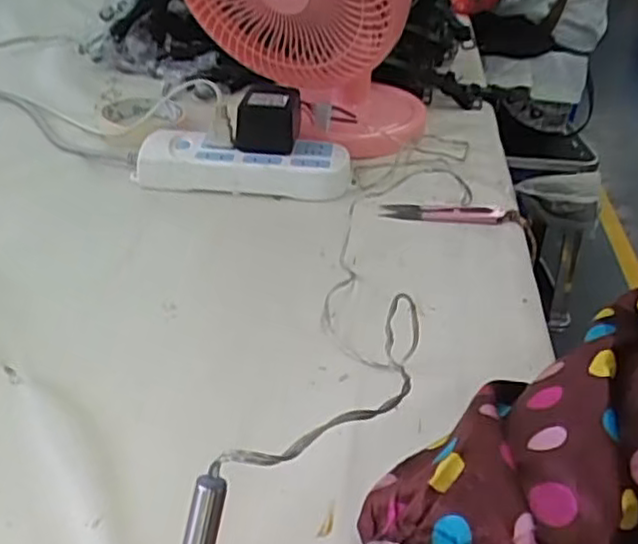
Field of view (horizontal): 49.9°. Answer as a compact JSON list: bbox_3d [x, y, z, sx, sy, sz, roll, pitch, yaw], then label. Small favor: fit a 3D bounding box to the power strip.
[{"bbox_3d":[-0.066,-0.097,0.616,0.188,0.035,0.067,6,32,1],"label":"power strip"}]

